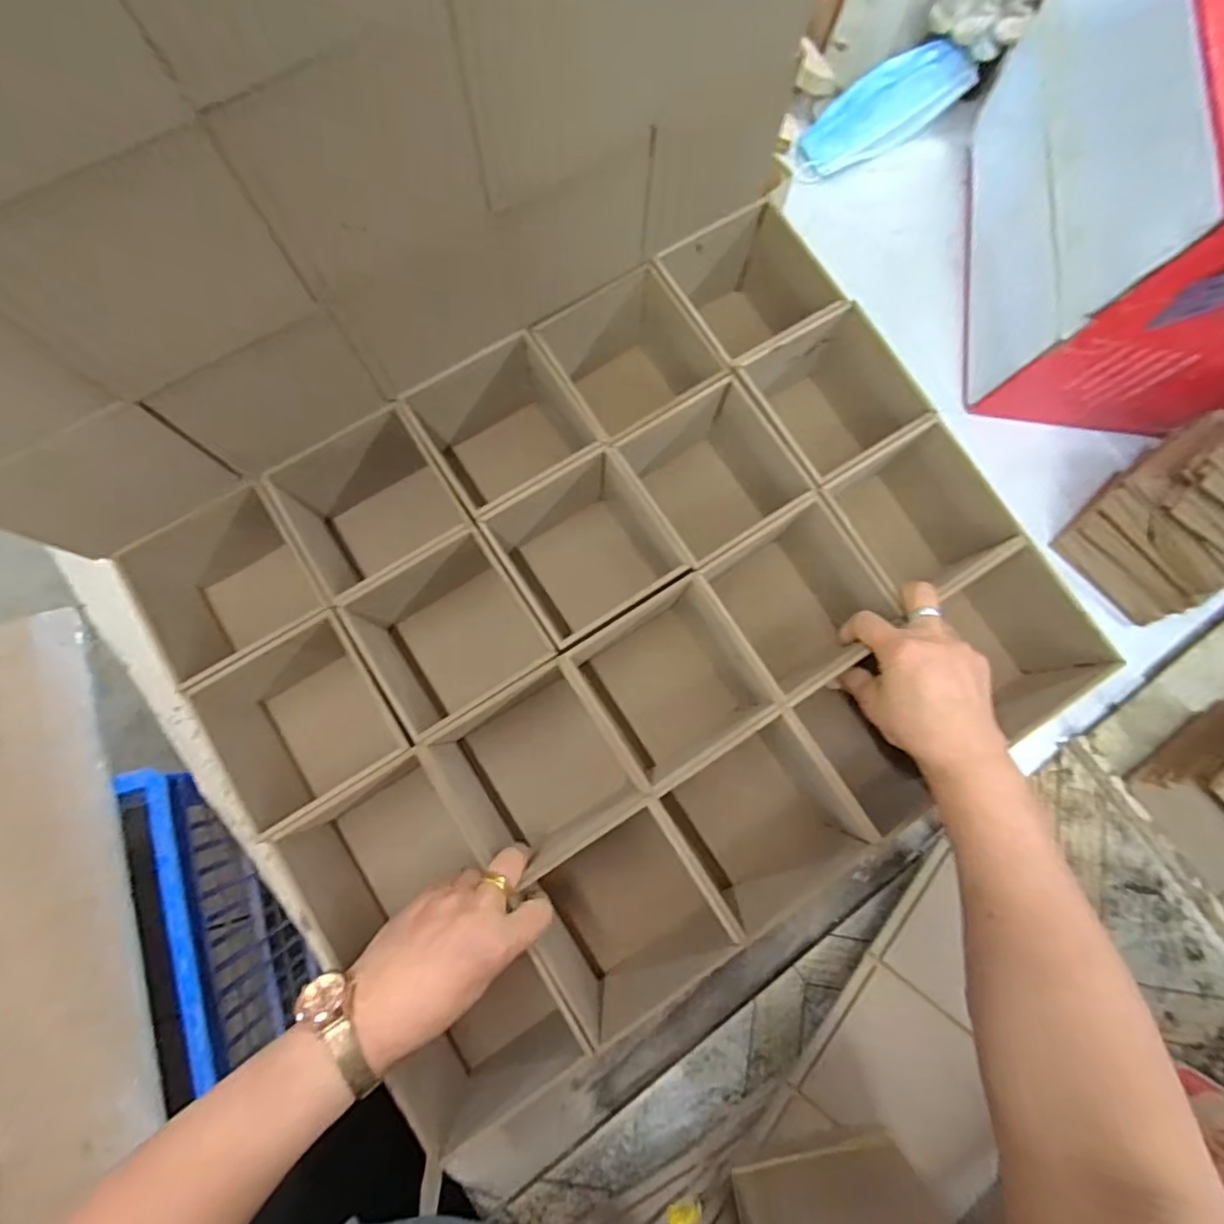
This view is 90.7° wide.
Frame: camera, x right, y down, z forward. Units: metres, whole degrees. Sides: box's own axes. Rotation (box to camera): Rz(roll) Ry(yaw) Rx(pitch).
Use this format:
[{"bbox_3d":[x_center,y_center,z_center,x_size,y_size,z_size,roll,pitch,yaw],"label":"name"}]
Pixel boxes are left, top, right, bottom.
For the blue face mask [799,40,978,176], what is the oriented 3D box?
[{"bbox_3d":[0.266,-0.497,0.601,0.177,0.022,0.065,-29,103,7],"label":"blue face mask"}]

